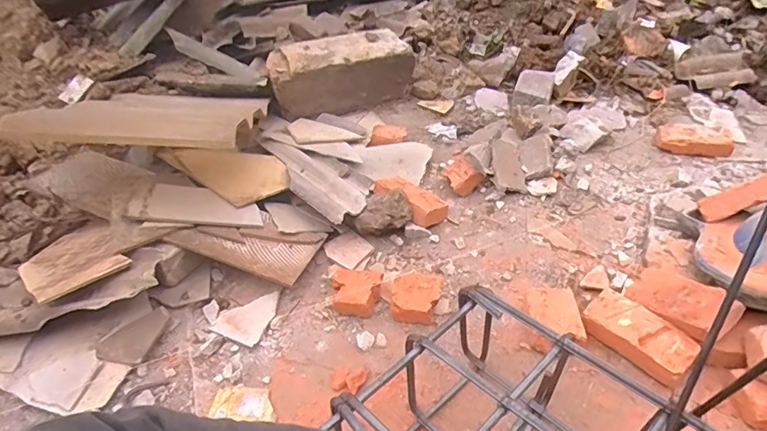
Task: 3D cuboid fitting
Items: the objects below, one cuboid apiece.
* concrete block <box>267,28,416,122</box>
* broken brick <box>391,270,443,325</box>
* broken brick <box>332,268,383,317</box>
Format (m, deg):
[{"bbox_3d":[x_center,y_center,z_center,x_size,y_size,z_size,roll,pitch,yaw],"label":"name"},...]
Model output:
[{"bbox_3d":[-0.123,-0.423,1.382,0.411,0.165,0.129,-18,40,-15],"label":"concrete block"},{"bbox_3d":[0.059,0.149,0.848,0.083,0.050,0.098,5,40,13],"label":"broken brick"},{"bbox_3d":[-0.059,0.142,0.872,0.093,0.046,0.087,10,41,19],"label":"broken brick"}]

